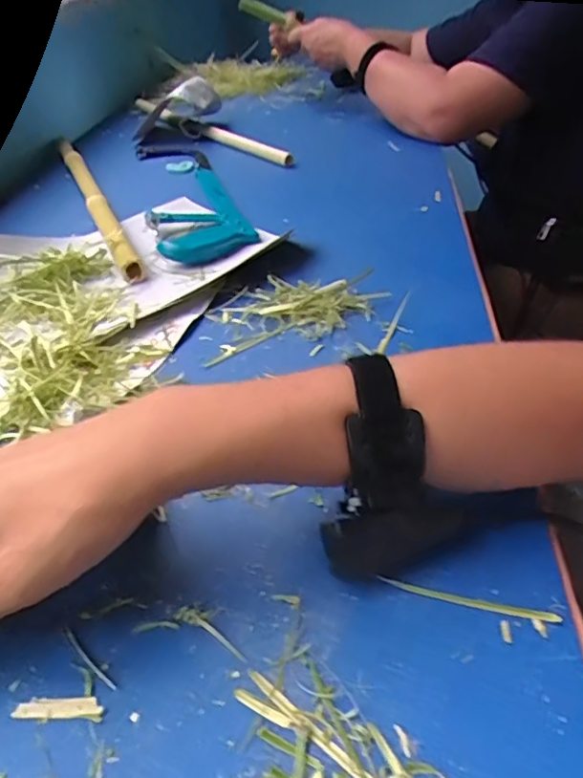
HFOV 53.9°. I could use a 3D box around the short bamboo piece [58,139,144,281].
[{"bbox_3d":[-0.247,-0.240,0.709,0.021,0.027,0.461,-18,42,-18],"label":"short bamboo piece"}]

